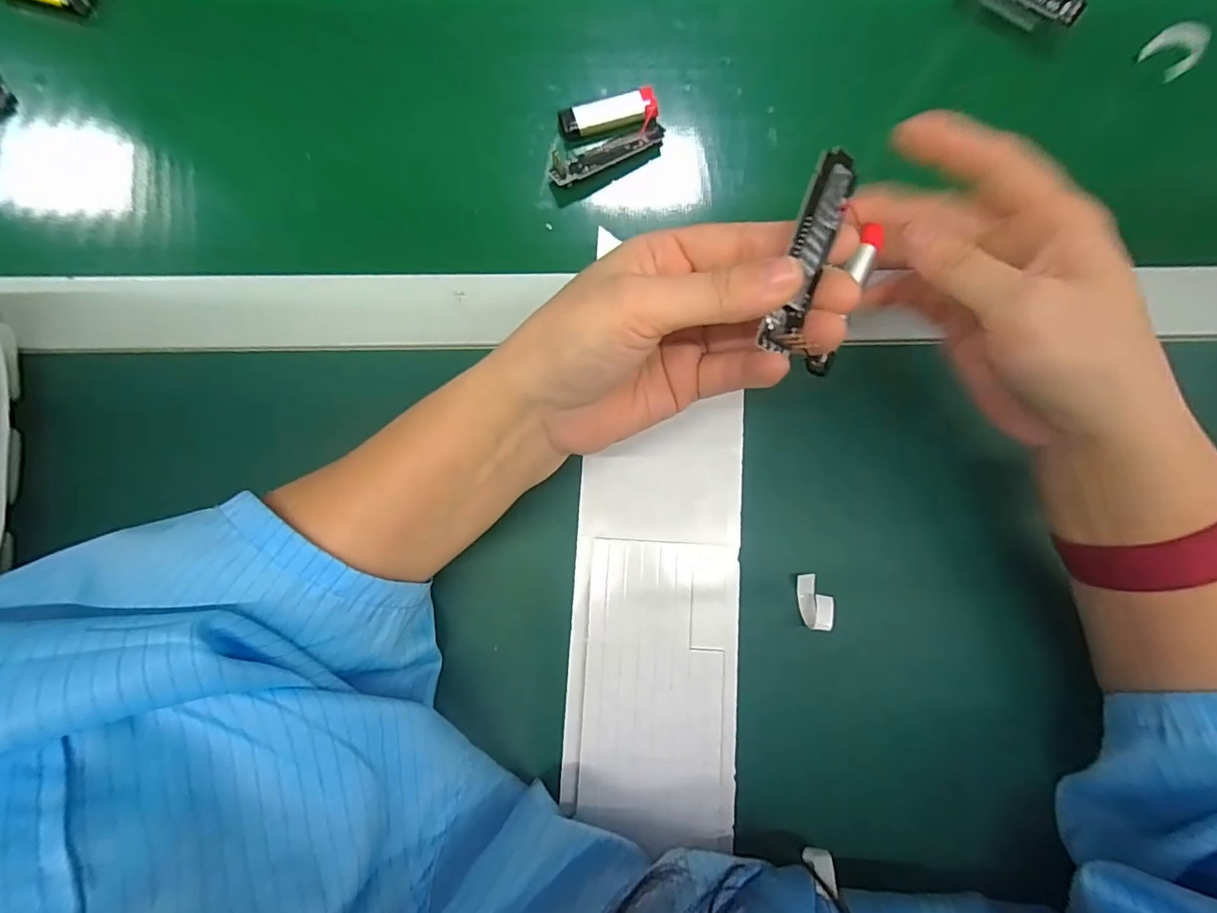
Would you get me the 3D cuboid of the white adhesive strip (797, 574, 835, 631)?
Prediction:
[{"bbox_3d":[0.100,0.070,0.250,0.014,0.016,0.025,-3,82,-2],"label":"white adhesive strip"}]

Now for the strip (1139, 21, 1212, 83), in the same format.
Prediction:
[{"bbox_3d":[0.324,-0.231,0.293,0.008,0.025,0.029,-7,82,-3],"label":"strip"}]

